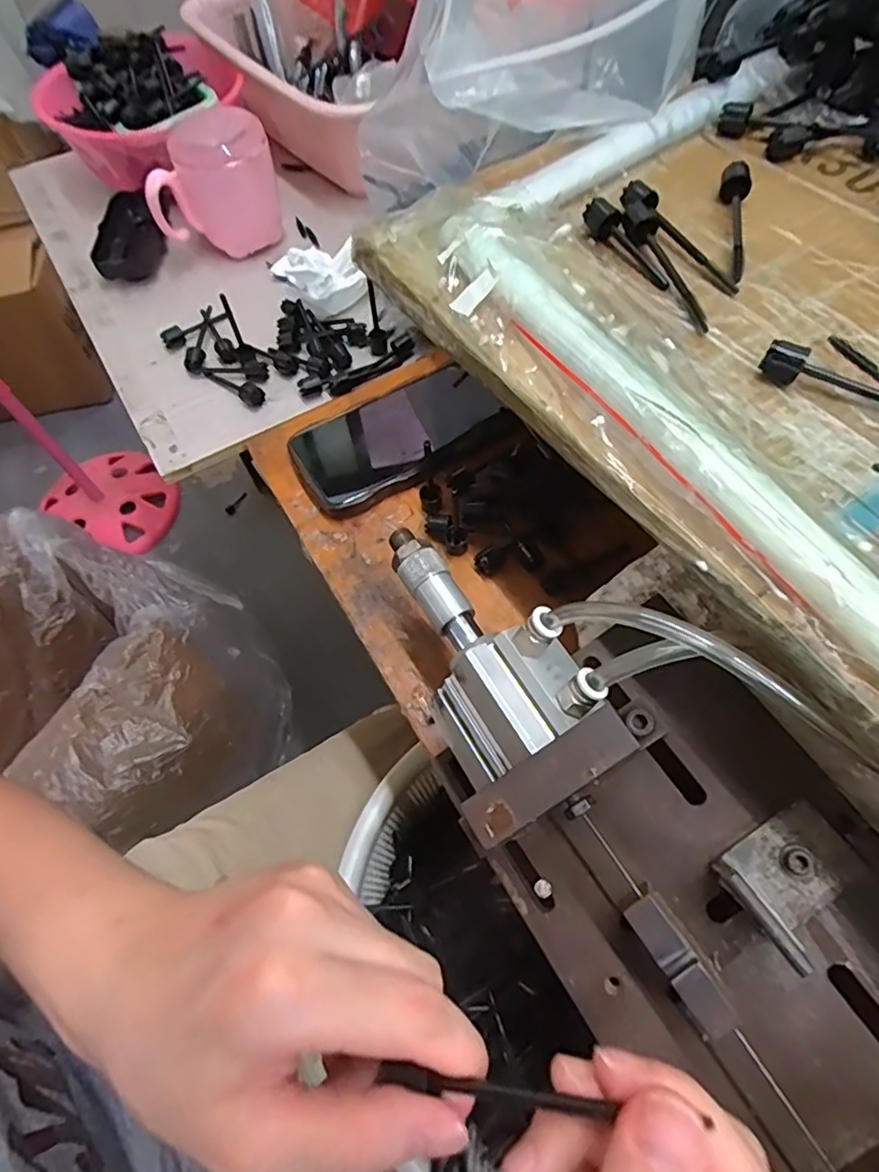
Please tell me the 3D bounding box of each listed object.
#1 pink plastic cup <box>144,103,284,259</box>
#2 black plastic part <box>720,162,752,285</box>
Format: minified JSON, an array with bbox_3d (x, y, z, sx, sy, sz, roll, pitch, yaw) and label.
[{"bbox_3d":[-0.200,-0.347,0.510,0.106,0.088,0.073,-24,63,-10],"label":"pink plastic cup"},{"bbox_3d":[0.152,-0.188,0.301,0.015,0.016,0.080,12,63,9],"label":"black plastic part"}]

